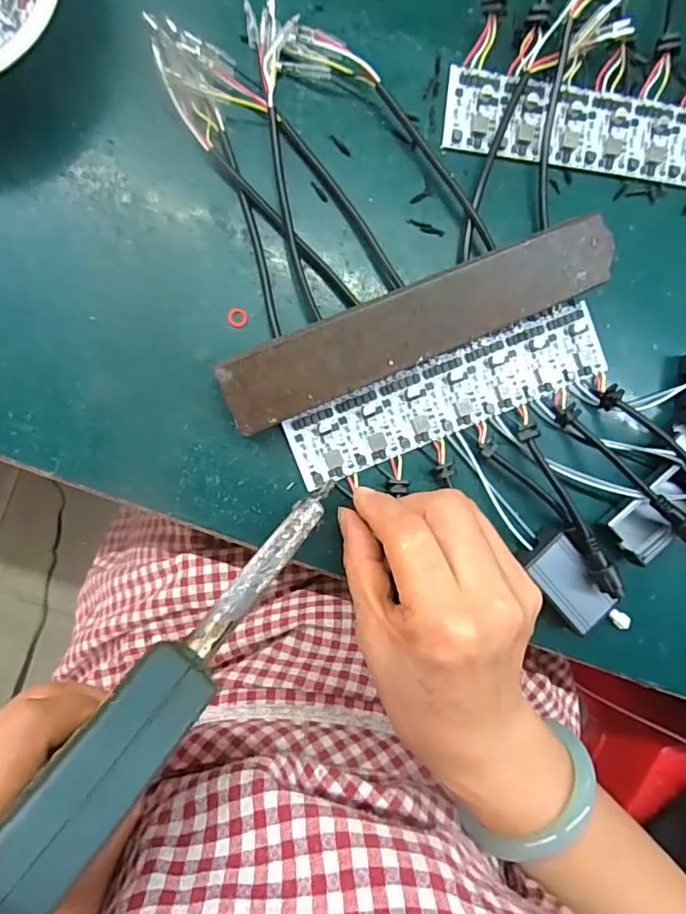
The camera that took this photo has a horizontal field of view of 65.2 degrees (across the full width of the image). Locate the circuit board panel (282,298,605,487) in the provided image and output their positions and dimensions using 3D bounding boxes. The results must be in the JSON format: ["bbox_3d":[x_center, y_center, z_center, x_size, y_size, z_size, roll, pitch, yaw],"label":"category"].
[{"bbox_3d":[0.056,-0.033,0.280,0.173,0.004,0.039,-22,96,-6],"label":"circuit board panel"}]

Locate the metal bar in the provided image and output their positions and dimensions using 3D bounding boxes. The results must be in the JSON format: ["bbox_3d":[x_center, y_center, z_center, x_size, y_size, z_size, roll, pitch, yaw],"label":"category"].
[{"bbox_3d":[0.039,-0.063,0.258,0.197,0.012,0.041,-24,112,-6],"label":"metal bar"}]

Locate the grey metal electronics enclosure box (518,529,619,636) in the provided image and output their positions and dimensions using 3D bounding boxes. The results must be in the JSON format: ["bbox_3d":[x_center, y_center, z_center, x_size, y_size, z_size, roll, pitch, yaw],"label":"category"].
[{"bbox_3d":[0.117,0.066,0.285,0.028,0.016,0.050,-37,97,-4],"label":"grey metal electronics enclosure box"}]

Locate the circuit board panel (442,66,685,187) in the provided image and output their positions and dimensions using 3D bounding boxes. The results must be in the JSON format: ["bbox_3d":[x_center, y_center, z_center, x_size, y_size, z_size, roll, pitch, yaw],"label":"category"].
[{"bbox_3d":[0.139,-0.172,0.283,0.172,0.006,0.041,5,93,-8],"label":"circuit board panel"}]

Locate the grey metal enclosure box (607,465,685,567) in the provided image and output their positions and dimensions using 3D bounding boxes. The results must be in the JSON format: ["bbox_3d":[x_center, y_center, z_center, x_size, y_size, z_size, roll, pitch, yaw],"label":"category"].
[{"bbox_3d":[0.168,0.031,0.290,0.054,0.018,0.028,-38,97,-4],"label":"grey metal enclosure box"}]

